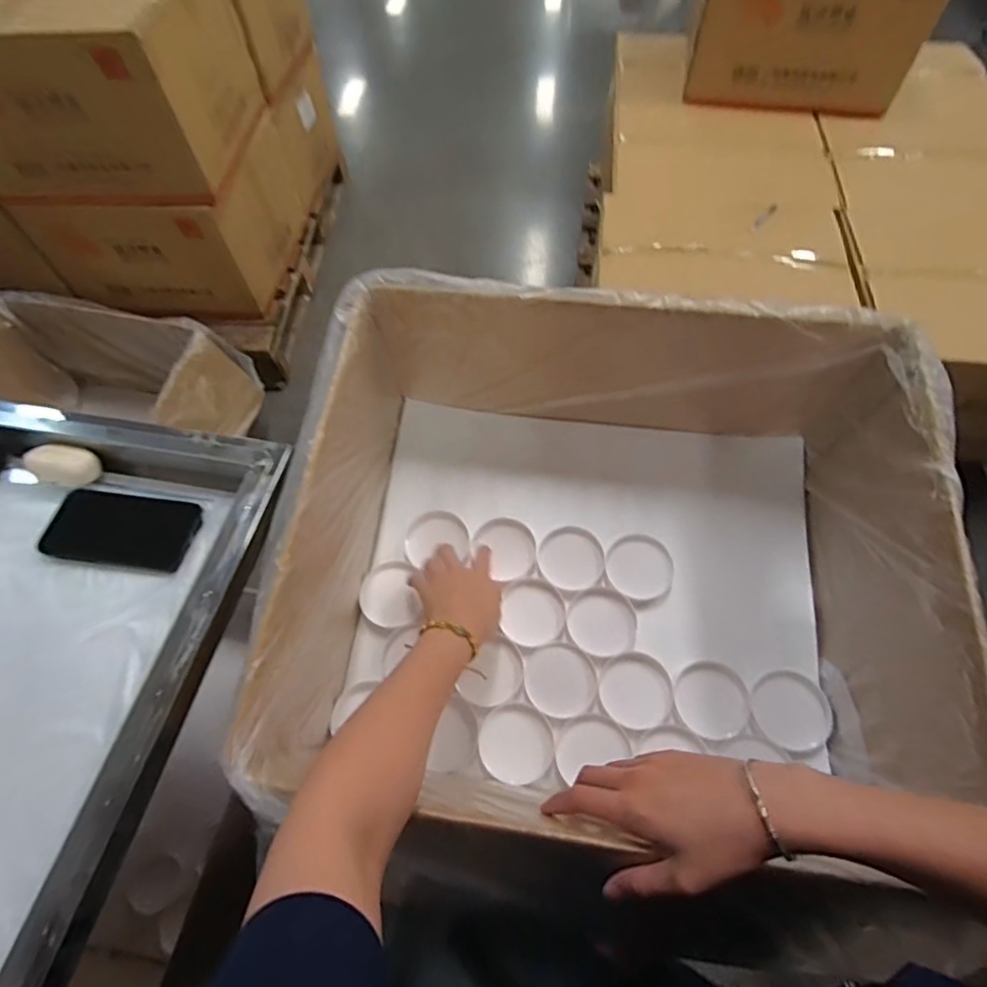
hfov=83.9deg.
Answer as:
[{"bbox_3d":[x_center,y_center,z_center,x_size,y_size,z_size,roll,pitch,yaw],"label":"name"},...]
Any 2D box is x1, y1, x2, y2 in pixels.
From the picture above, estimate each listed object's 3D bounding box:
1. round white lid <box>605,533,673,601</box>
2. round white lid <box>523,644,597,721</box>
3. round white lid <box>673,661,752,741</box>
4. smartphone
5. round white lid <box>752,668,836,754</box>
[{"bbox_3d":[0.169,0.083,0.634,0.074,0.009,0.076,-1,60,1],"label":"round white lid"},{"bbox_3d":[0.073,0.203,0.596,0.073,0.008,0.075,-1,60,1],"label":"round white lid"},{"bbox_3d":[0.229,0.214,0.572,0.075,0.012,0.074,-1,60,1],"label":"round white lid"},{"bbox_3d":[-0.369,0.035,0.542,0.147,0.010,0.073,7,60,6],"label":"smartphone"},{"bbox_3d":[0.308,0.222,0.563,0.075,0.016,0.076,2,56,-3],"label":"round white lid"}]

